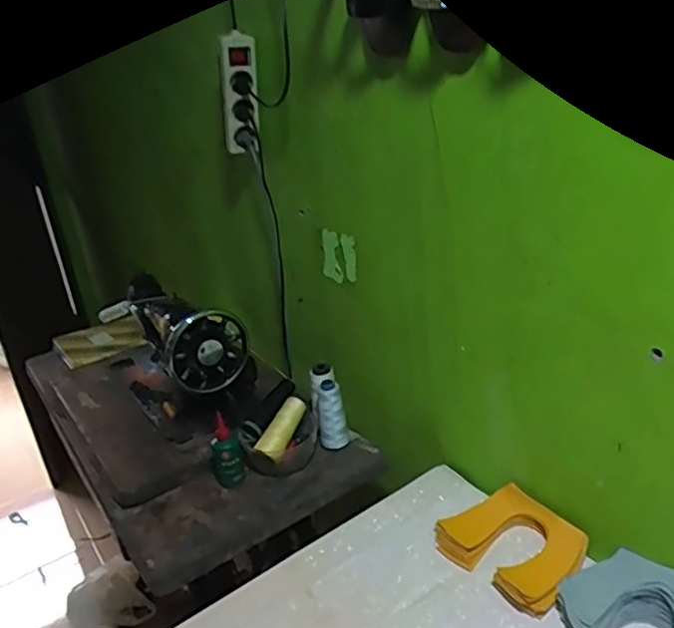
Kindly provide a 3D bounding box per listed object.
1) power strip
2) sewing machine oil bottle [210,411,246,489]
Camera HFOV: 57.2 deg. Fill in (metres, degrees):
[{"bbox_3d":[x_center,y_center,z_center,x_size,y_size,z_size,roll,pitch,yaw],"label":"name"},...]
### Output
[{"bbox_3d":[-0.145,-0.331,0.939,0.052,0.186,0.039,-18,46,-23],"label":"power strip"},{"bbox_3d":[-0.170,0.203,0.937,0.048,0.123,0.038,-13,24,-13],"label":"sewing machine oil bottle"}]

